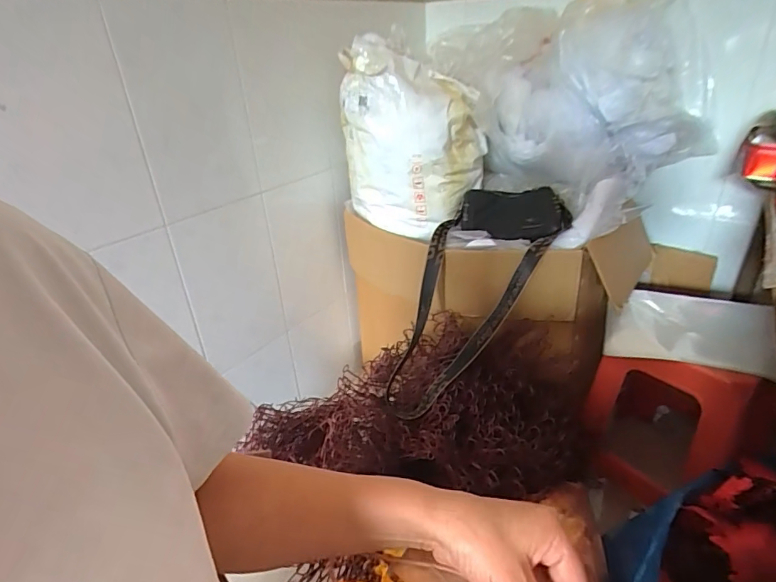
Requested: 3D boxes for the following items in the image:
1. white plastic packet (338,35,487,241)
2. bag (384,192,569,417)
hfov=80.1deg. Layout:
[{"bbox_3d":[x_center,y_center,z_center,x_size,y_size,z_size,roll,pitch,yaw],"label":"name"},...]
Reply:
[{"bbox_3d":[0.038,-0.348,1.074,0.288,0.395,0.198,19,36,36],"label":"white plastic packet"},{"bbox_3d":[0.177,0.012,1.038,0.225,0.629,0.173,26,-3,43],"label":"bag"}]

